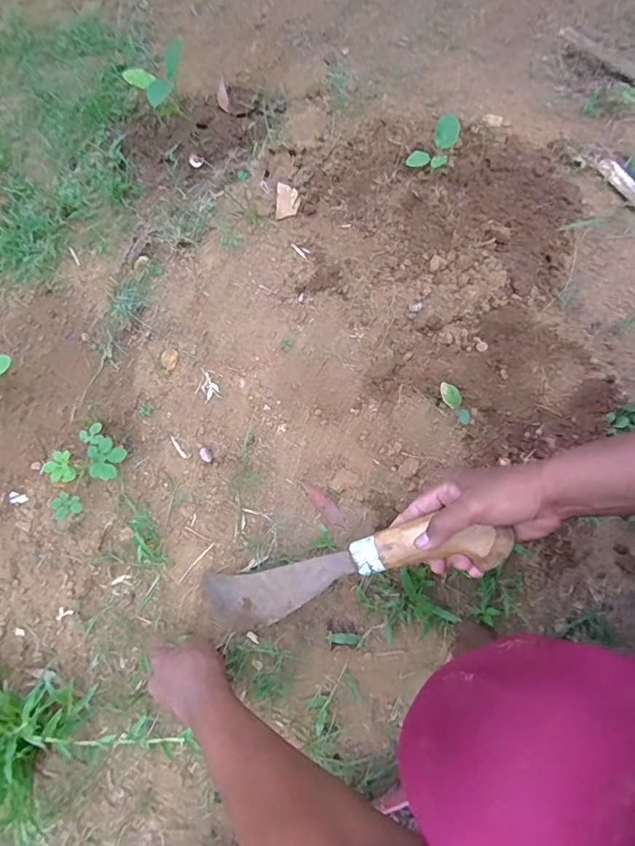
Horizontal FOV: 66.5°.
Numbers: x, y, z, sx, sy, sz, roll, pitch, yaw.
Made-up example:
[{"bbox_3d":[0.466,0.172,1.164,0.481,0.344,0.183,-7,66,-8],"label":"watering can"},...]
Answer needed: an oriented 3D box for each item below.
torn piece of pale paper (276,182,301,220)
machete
[{"bbox_3d":[-0.044,-0.338,0.737,0.037,0.010,0.059,-1,67,8],"label":"torn piece of pale paper"},{"bbox_3d":[0.015,0.156,0.500,0.356,0.032,0.059,-25,61,32],"label":"machete"}]

